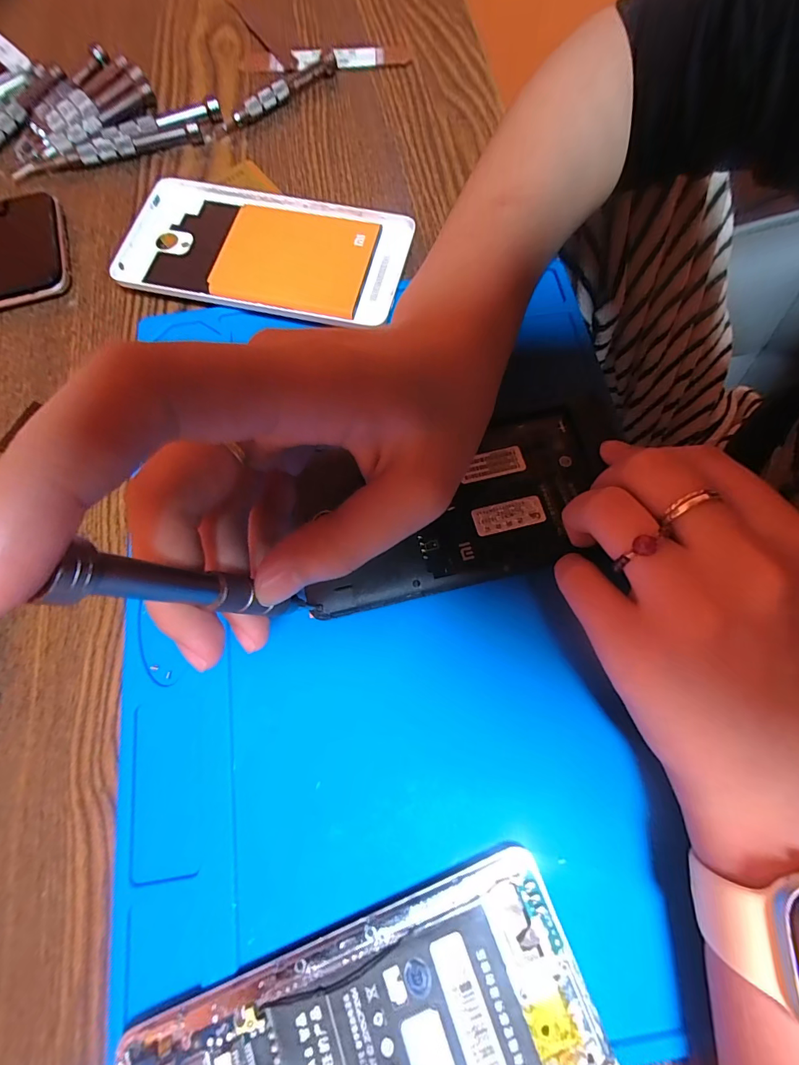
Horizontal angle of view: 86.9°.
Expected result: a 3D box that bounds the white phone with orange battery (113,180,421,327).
[{"bbox_3d":[-0.075,-0.154,0.233,0.152,0.011,0.076,11,73,5],"label":"white phone with orange battery"}]

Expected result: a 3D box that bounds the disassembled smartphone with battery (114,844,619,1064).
[{"bbox_3d":[-0.010,0.161,0.129,0.138,0.012,0.070,-20,73,-4],"label":"disassembled smartphone with battery"}]

